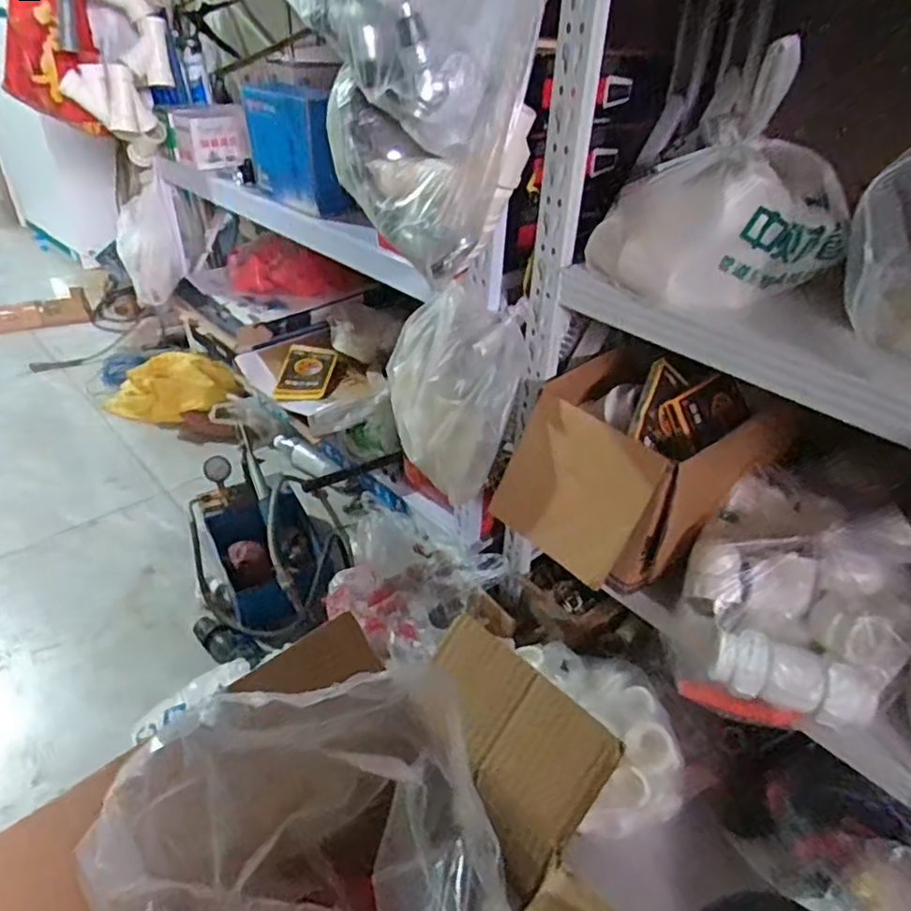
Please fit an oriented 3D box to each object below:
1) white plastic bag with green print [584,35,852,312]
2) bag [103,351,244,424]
[{"bbox_3d":[0.292,-0.289,0.699,0.253,0.209,0.149,23,39,26],"label":"white plastic bag with green print"},{"bbox_3d":[-0.775,-0.177,1.678,0.408,0.145,0.126,-10,33,12],"label":"bag"}]

